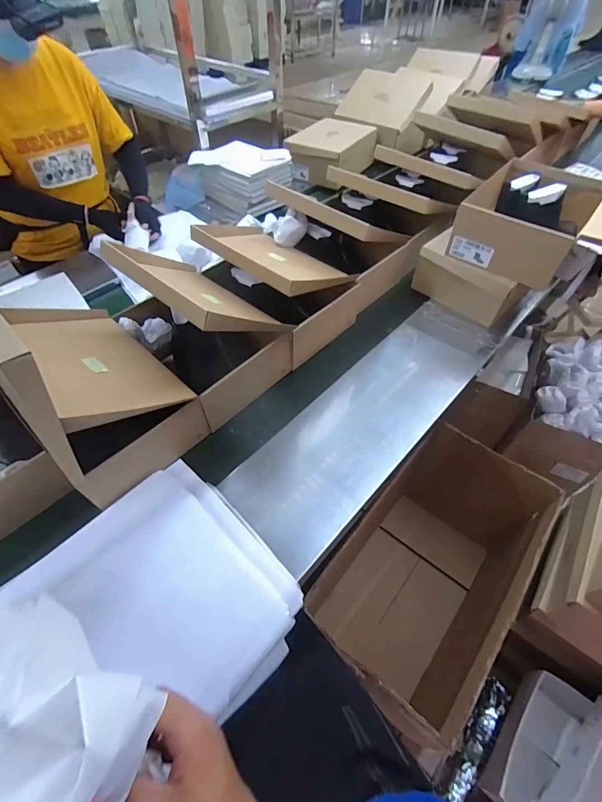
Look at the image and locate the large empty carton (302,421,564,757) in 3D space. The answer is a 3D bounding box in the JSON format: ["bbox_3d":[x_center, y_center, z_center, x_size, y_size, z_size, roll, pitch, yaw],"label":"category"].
[{"bbox_3d":[0.328,0.491,1.085,0.412,0.514,0.647,35,60,24],"label":"large empty carton"}]

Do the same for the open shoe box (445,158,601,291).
[{"bbox_3d":[0.672,-0.408,0.870,0.507,0.155,0.345,33,59,23],"label":"open shoe box"}]

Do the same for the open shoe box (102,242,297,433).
[{"bbox_3d":[-0.238,-0.179,0.823,0.383,0.268,0.264,37,60,25],"label":"open shoe box"}]

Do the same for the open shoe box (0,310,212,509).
[{"bbox_3d":[-0.391,-0.066,0.675,0.249,0.325,0.364,-35,60,-24],"label":"open shoe box"}]

